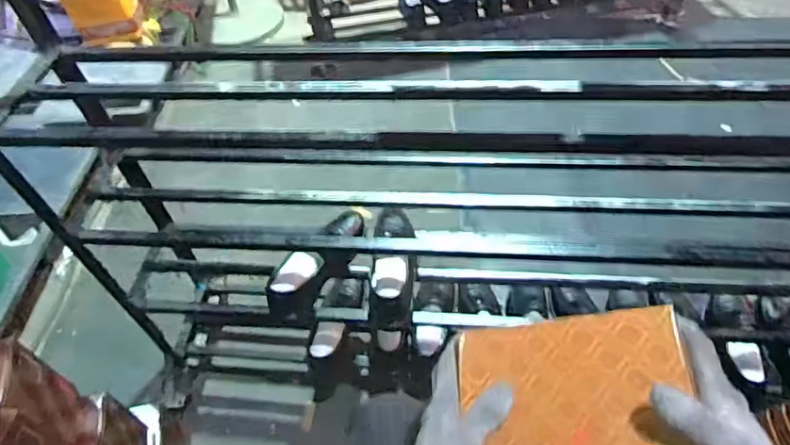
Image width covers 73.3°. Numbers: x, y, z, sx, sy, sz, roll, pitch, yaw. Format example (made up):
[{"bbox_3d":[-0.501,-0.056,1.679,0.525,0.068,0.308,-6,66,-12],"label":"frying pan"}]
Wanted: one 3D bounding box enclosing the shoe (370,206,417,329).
[{"bbox_3d":[0.000,0.074,1.052,0.088,0.082,0.280,-2,50,4],"label":"shoe"}]

